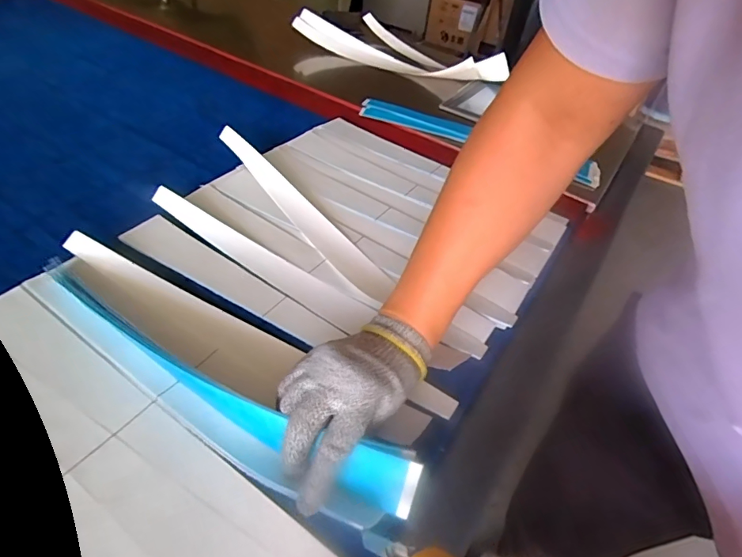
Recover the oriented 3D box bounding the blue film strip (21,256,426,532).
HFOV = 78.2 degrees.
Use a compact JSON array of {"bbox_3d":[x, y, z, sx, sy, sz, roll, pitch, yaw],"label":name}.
[{"bbox_3d":[-0.149,0.085,0.374,0.391,0.047,0.056,24,48,18],"label":"blue film strip"}]

